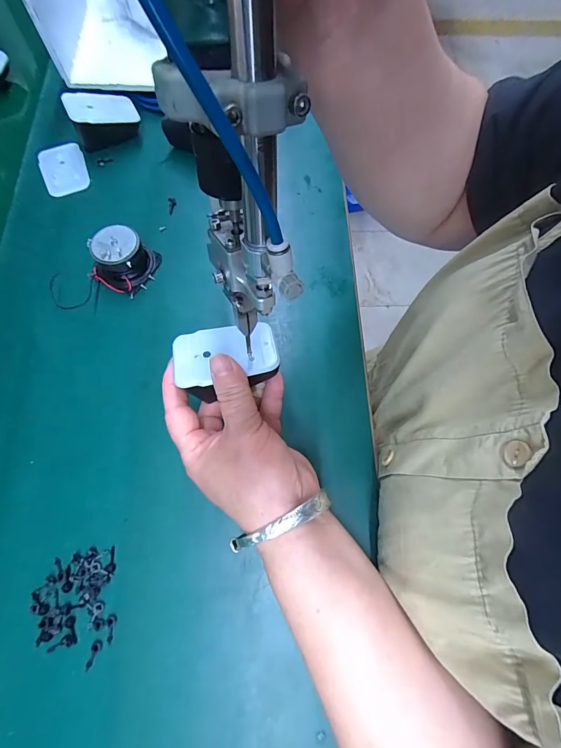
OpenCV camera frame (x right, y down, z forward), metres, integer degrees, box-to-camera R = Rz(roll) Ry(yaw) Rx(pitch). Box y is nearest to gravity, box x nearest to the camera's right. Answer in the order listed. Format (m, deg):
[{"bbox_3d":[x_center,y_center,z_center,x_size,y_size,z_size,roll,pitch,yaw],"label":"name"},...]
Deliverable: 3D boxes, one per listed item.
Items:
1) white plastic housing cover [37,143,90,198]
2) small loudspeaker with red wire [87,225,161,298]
[{"bbox_3d":[-0.239,-0.228,0.407,0.048,0.011,0.068,-20,72,-9],"label":"white plastic housing cover"},{"bbox_3d":[-0.148,-0.107,0.347,0.049,0.036,0.049,21,70,6],"label":"small loudspeaker with red wire"}]

